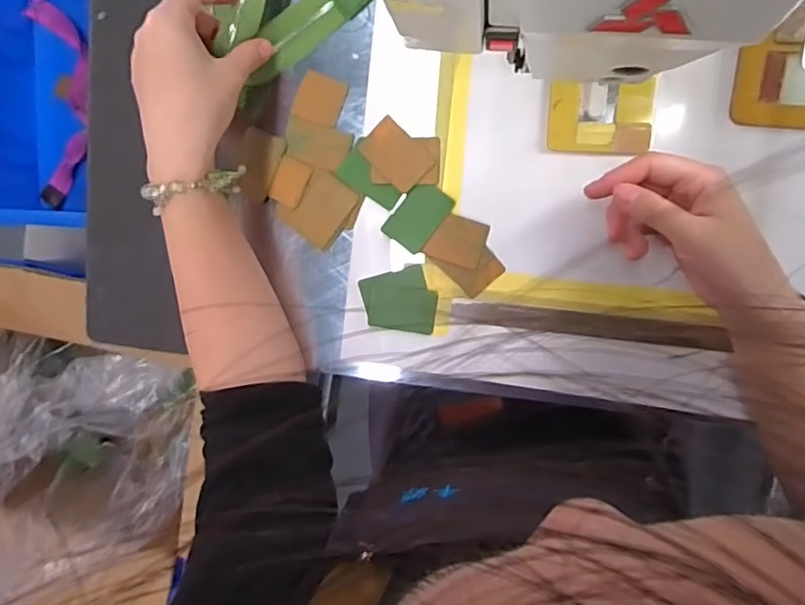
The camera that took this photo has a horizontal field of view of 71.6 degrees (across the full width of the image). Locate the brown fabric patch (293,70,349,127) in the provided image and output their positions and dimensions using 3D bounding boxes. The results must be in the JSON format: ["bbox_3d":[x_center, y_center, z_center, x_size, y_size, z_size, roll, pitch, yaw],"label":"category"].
[{"bbox_3d":[-0.063,-0.157,0.432,0.037,0.004,0.035,23,100,4],"label":"brown fabric patch"}]

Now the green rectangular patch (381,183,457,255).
[{"bbox_3d":[0.013,-0.066,0.428,0.034,0.004,0.053,40,98,-2],"label":"green rectangular patch"}]

